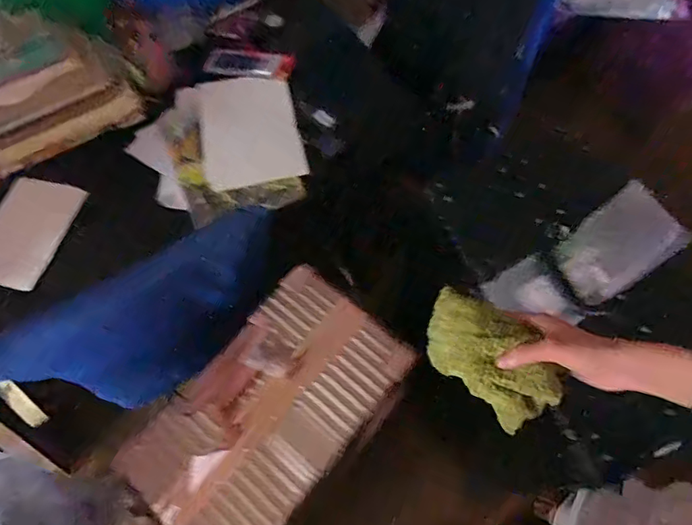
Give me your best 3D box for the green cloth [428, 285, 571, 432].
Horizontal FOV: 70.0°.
[{"bbox_3d":[0.143,0.096,0.496,0.144,0.063,0.072,36,70,16],"label":"green cloth"}]

